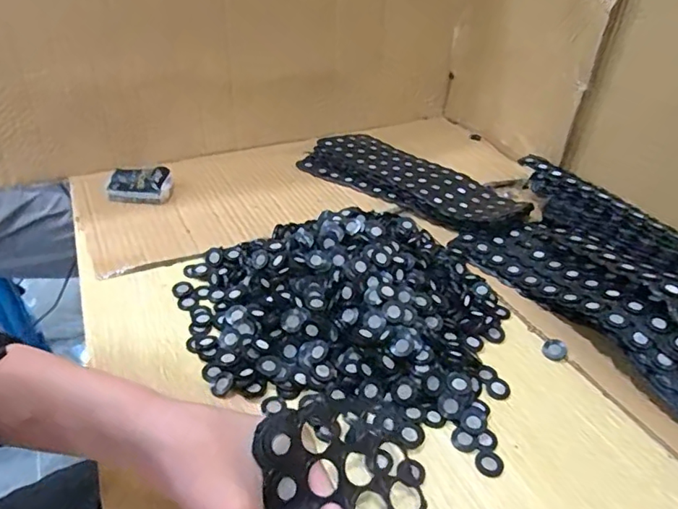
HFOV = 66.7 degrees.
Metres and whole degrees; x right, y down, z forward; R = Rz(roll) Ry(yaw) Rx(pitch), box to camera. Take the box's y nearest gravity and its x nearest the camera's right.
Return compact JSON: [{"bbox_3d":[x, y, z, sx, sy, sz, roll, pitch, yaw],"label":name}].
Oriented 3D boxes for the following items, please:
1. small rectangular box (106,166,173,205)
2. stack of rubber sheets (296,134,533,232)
[{"bbox_3d":[-0.233,-0.083,0.601,0.069,0.027,0.042,0,34,-8],"label":"small rectangular box"},{"bbox_3d":[0.088,-0.098,0.668,0.287,0.017,0.120,28,40,30],"label":"stack of rubber sheets"}]

